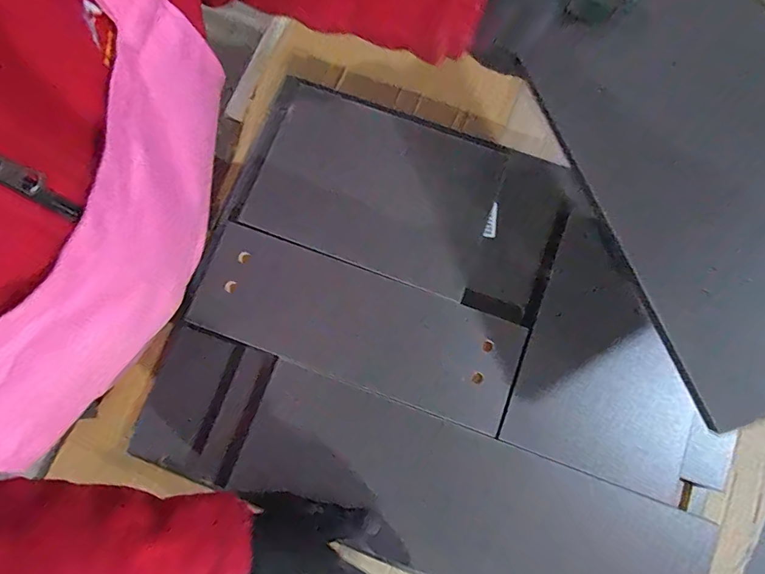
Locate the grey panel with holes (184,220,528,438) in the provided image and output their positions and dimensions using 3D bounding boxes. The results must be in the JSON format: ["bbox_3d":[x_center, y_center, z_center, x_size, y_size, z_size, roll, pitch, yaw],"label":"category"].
[{"bbox_3d":[-0.028,0.040,0.445,0.325,0.012,0.112,20,80,4],"label":"grey panel with holes"}]

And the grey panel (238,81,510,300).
[{"bbox_3d":[-0.008,-0.106,0.466,0.243,0.011,0.171,19,80,4],"label":"grey panel"}]

